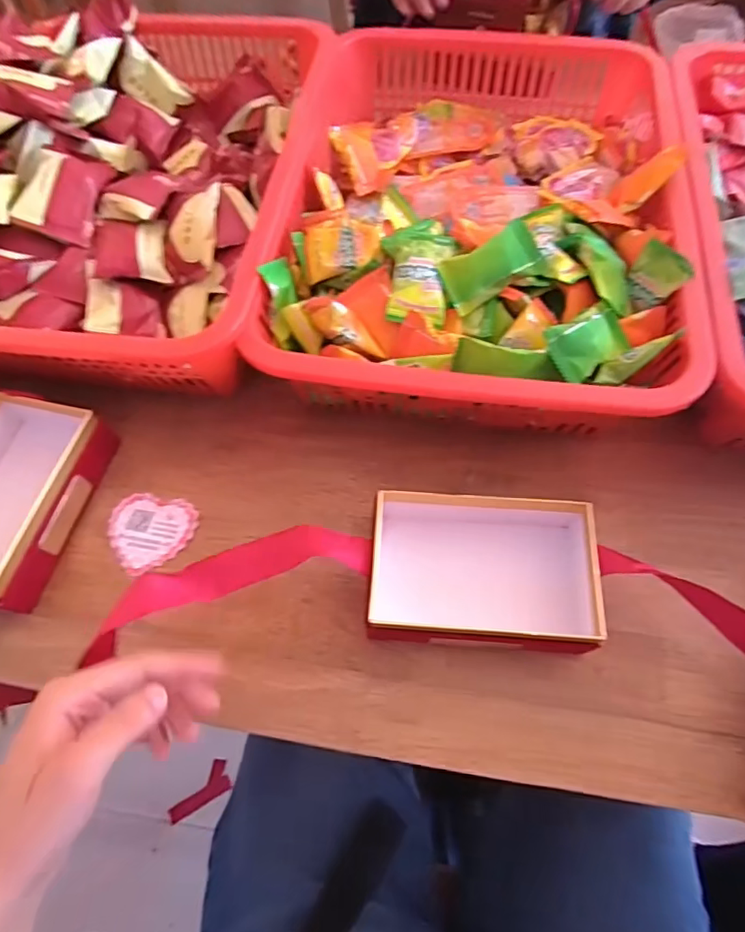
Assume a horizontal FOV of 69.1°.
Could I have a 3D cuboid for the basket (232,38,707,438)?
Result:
[{"bbox_3d":[0.085,-0.203,0.446,0.288,0.115,0.381,6,64,4],"label":"basket"}]

